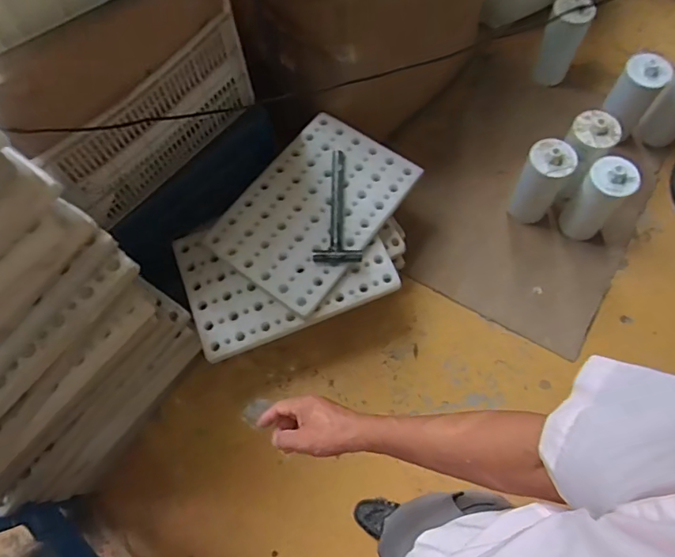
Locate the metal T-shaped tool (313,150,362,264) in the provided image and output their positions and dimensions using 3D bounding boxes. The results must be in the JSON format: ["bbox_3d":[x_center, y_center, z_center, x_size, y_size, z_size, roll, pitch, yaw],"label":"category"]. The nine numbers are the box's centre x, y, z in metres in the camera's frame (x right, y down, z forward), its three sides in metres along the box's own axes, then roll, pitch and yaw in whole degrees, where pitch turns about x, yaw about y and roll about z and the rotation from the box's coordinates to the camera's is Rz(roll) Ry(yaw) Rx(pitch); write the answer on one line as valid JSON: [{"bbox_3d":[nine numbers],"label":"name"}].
[{"bbox_3d":[-0.008,-0.195,1.329,0.119,0.030,0.330,-4,68,1],"label":"metal T-shaped tool"}]

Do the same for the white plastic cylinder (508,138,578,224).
[{"bbox_3d":[0.560,-0.264,1.388,0.128,0.237,0.102,29,72,13],"label":"white plastic cylinder"}]

